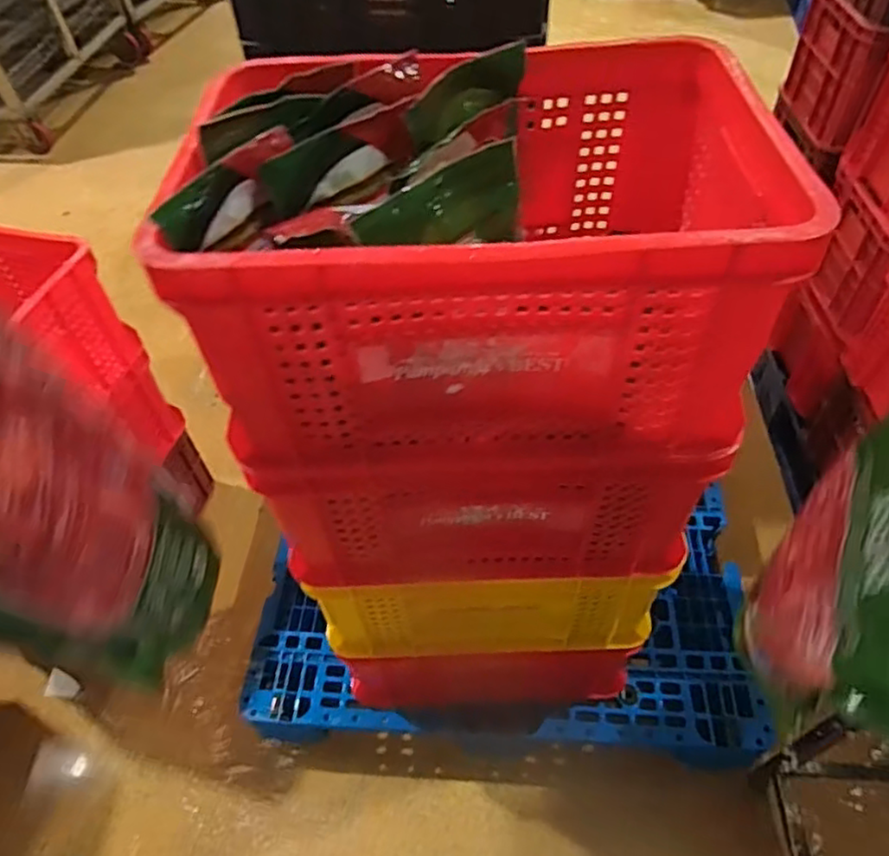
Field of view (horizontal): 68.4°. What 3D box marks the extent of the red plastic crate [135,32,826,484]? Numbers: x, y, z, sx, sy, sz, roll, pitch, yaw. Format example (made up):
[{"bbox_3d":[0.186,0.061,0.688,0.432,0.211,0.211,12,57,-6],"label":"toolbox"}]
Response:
[{"bbox_3d":[0.031,-0.175,0.657,0.488,0.254,0.338,-2,51,2],"label":"red plastic crate"}]

